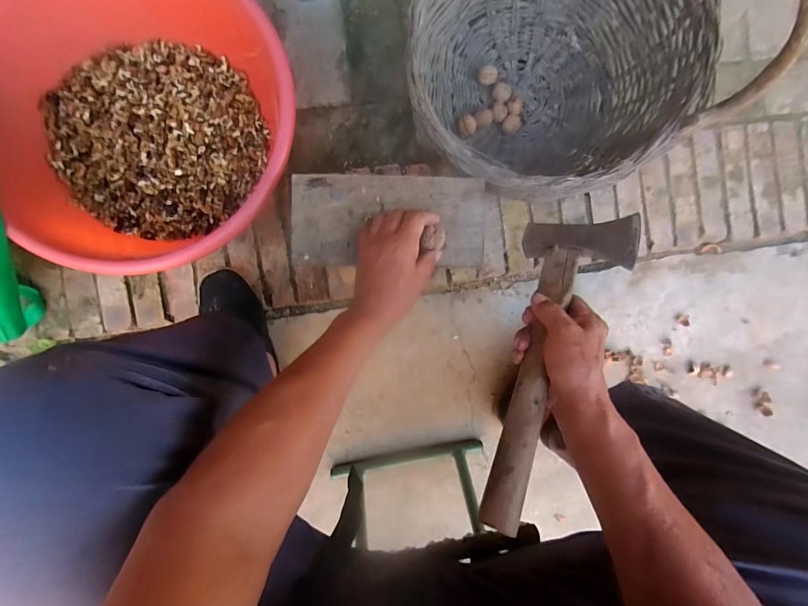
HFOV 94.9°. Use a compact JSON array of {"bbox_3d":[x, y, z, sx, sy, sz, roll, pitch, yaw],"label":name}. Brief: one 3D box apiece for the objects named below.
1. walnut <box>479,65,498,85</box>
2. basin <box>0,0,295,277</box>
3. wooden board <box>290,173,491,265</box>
[{"bbox_3d":[0.146,-0.396,0.651,0.030,0.031,0.028,0,90,-3],"label":"walnut"},{"bbox_3d":[-0.368,-0.282,0.572,0.395,0.165,0.433,0,90,-3],"label":"basin"},{"bbox_3d":[-0.018,-0.110,0.494,0.252,0.015,0.118,0,90,-3],"label":"wooden board"}]

